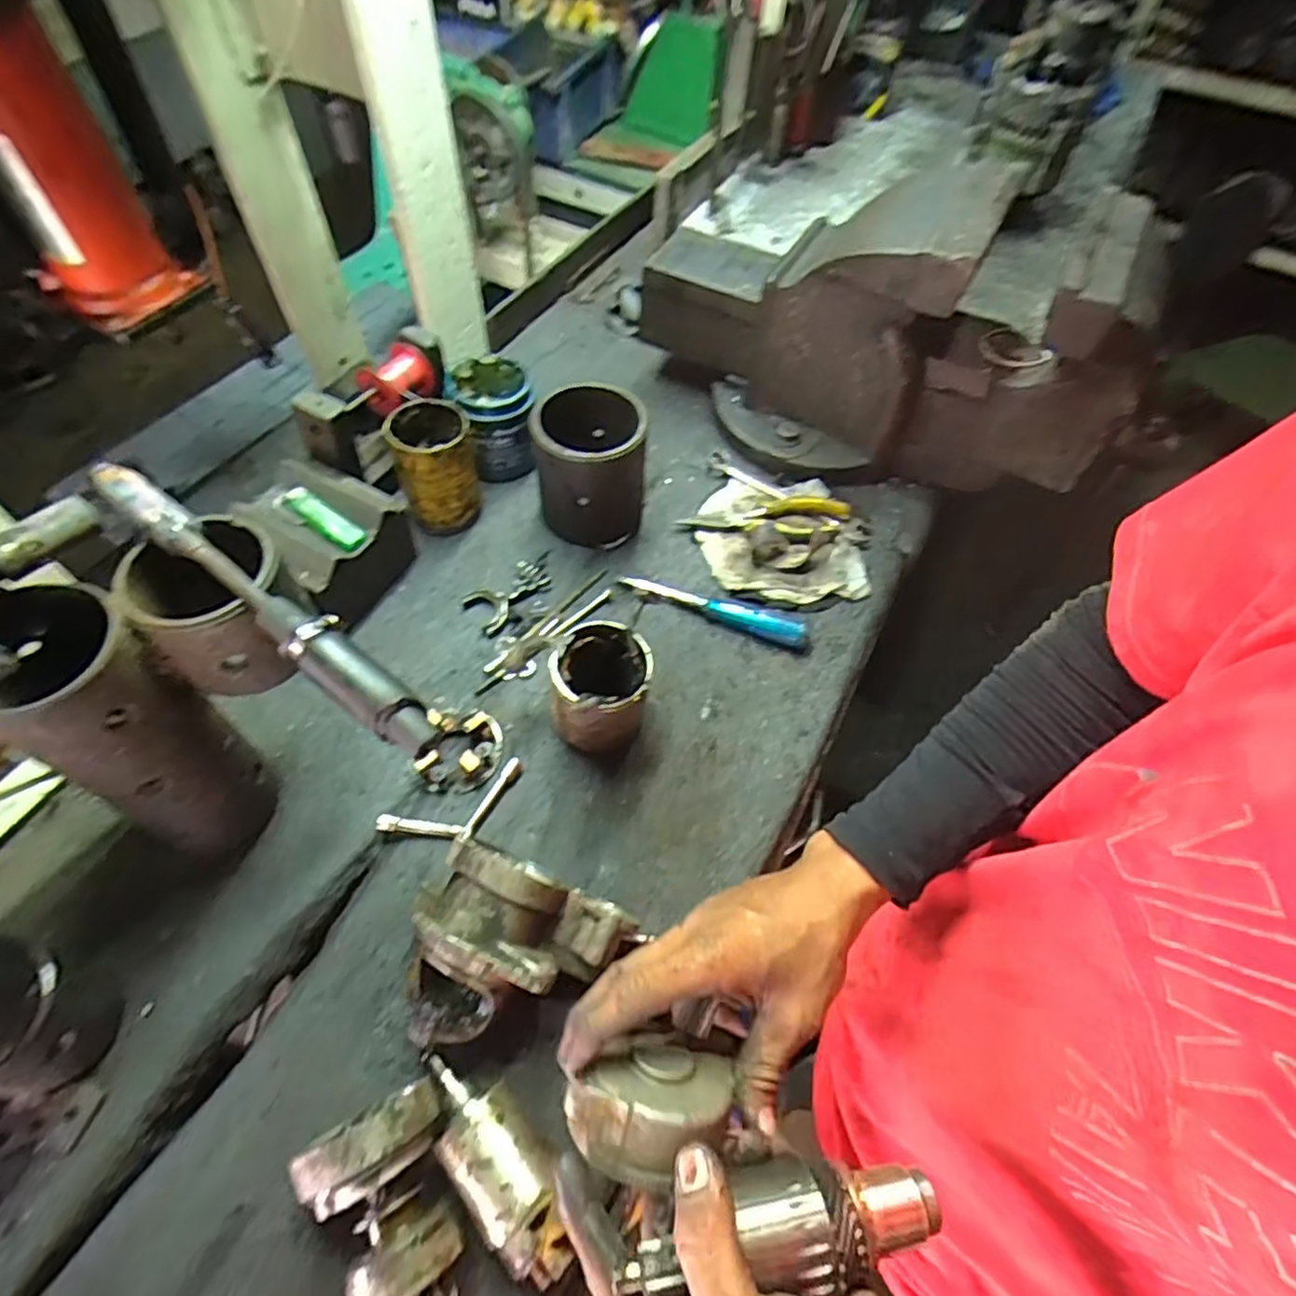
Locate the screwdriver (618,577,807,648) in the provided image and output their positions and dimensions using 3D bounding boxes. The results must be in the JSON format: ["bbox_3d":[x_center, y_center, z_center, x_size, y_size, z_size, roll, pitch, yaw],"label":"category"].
[{"bbox_3d":[0.065,-0.043,0.685,0.188,0.026,0.025,18,58,9],"label":"screwdriver"}]

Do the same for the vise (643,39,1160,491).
[{"bbox_3d":[0.235,-0.330,0.728,0.490,0.268,0.198,25,59,13],"label":"vise"}]

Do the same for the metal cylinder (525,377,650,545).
[{"bbox_3d":[-0.059,-0.182,0.707,0.104,0.128,0.113,1,57,-2],"label":"metal cylinder"}]

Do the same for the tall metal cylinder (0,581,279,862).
[{"bbox_3d":[-0.341,0.059,0.463,0.096,0.220,0.090,39,63,20],"label":"tall metal cylinder"}]

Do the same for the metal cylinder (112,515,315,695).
[{"bbox_3d":[-0.263,-0.026,0.426,0.089,0.082,0.091,1,57,-2],"label":"metal cylinder"}]

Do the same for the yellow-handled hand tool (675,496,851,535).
[{"bbox_3d":[0.125,-0.138,0.737,0.179,0.024,0.056,-1,57,-4],"label":"yellow-handled hand tool"}]

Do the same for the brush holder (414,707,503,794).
[{"bbox_3d":[-0.160,0.086,0.587,0.064,0.031,0.066,-3,57,-5],"label":"brush holder"}]

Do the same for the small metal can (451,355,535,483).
[{"bbox_3d":[-0.167,-0.248,0.760,0.083,0.108,0.089,1,57,-2],"label":"small metal can"}]

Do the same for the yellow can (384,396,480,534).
[{"bbox_3d":[-0.214,-0.182,0.701,0.072,0.117,0.079,1,57,-2],"label":"yellow can"}]

